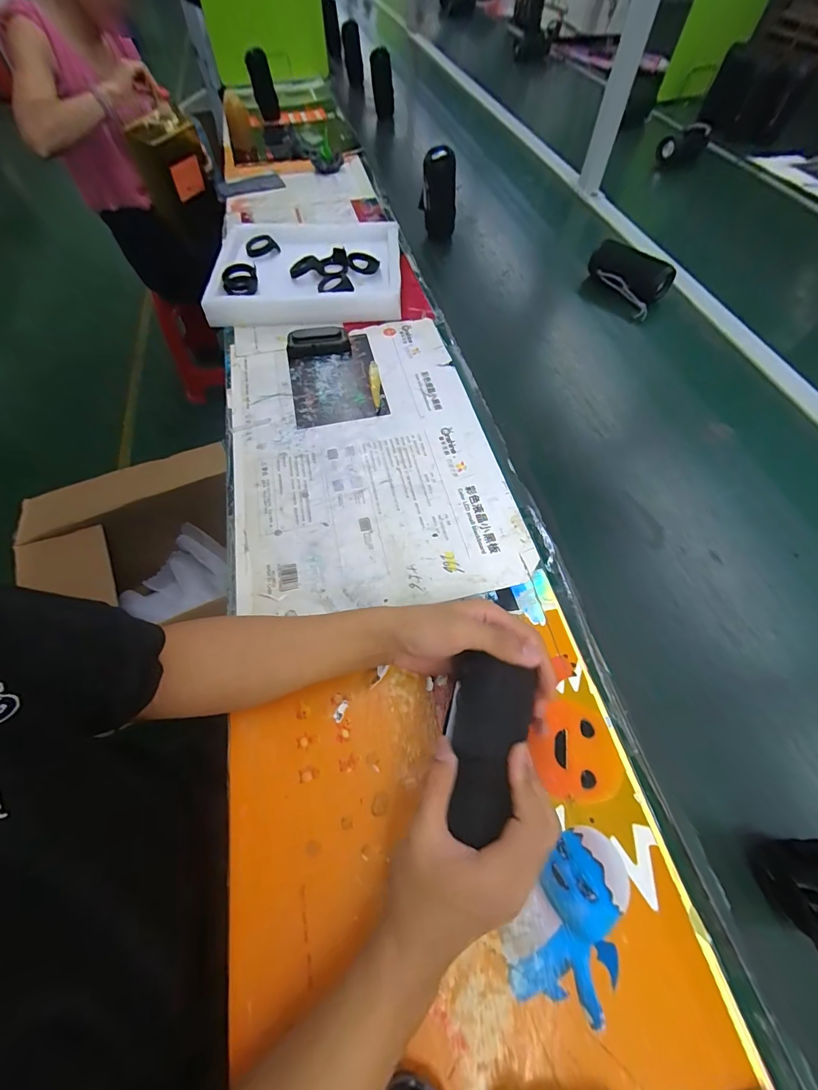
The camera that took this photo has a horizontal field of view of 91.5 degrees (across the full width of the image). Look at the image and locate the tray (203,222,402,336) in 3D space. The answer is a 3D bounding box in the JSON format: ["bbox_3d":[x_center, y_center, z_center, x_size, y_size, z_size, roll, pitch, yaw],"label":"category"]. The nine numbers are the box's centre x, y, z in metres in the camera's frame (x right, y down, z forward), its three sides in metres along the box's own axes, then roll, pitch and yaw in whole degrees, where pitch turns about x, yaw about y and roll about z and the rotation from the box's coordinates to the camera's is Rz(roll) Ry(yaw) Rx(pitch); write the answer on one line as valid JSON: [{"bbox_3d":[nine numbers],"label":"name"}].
[{"bbox_3d":[-0.195,-0.540,0.777,0.345,0.039,0.309,-3,60,-1],"label":"tray"}]

